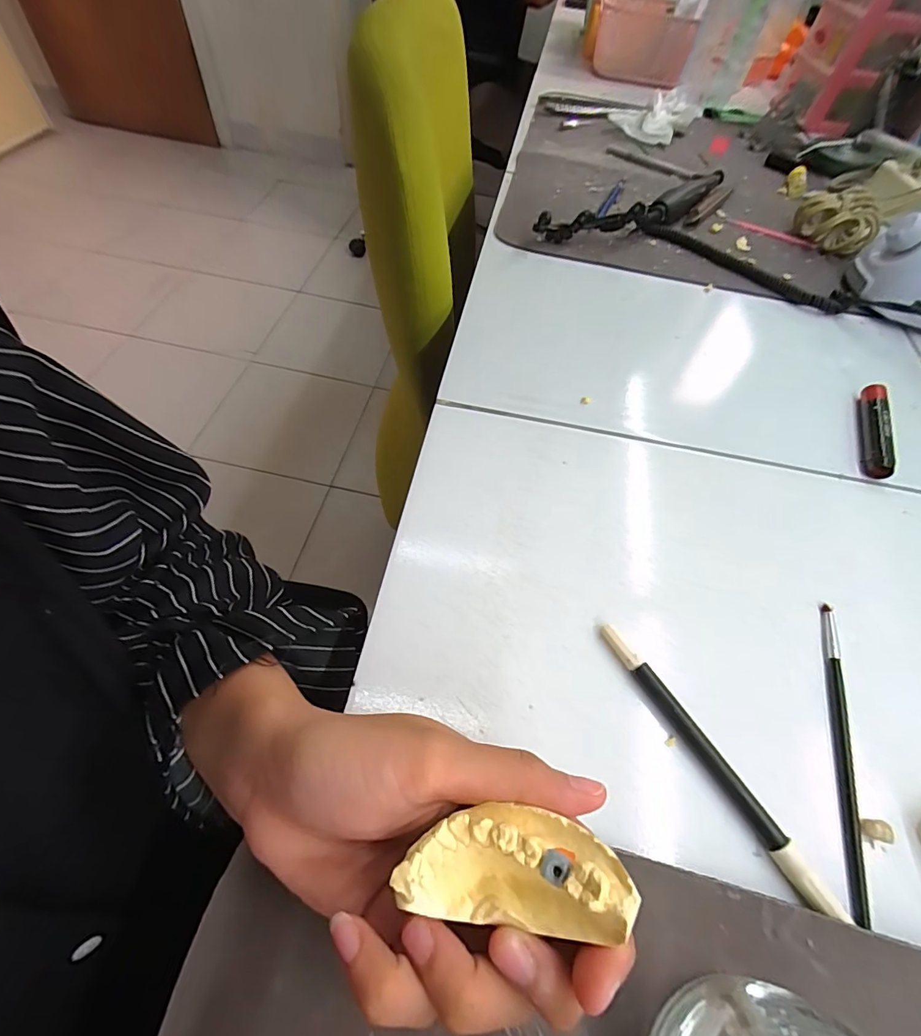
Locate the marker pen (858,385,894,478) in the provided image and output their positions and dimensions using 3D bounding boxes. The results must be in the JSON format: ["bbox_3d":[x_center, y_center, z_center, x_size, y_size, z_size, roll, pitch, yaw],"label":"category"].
[{"bbox_3d":[0.304,-0.065,0.339,0.015,0.018,0.089,21,58,9],"label":"marker pen"}]

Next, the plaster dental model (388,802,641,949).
[{"bbox_3d":[0.015,0.100,0.133,0.061,0.017,0.027,0,56,7],"label":"plaster dental model"}]

